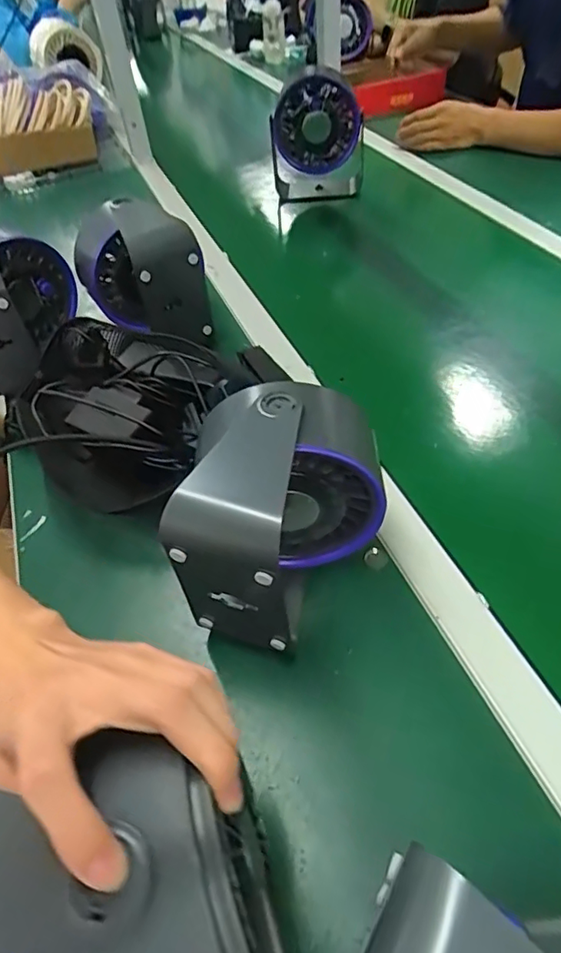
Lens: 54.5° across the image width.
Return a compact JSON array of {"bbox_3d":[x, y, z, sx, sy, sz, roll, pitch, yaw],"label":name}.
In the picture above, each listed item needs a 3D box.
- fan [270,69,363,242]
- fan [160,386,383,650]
[{"bbox_3d":[0.063,-0.560,0.944,0.152,0.220,0.123,2,48,8],"label":"fan"},{"bbox_3d":[0.006,0.025,0.383,0.116,0.130,0.154,13,51,17],"label":"fan"}]

